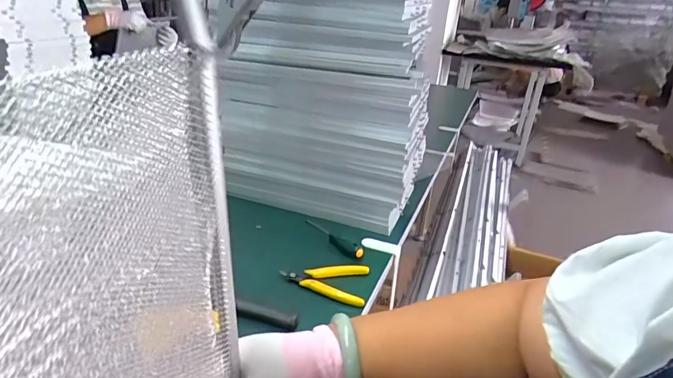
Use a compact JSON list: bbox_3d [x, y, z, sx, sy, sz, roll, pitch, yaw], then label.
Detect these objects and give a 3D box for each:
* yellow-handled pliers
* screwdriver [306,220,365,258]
[{"bbox_3d":[-0.017,0.126,0.599,0.117,0.011,0.073,8,26,6],"label":"yellow-handled pliers"},{"bbox_3d":[-0.010,0.073,0.694,0.021,0.020,0.134,-16,33,-37],"label":"screwdriver"}]

